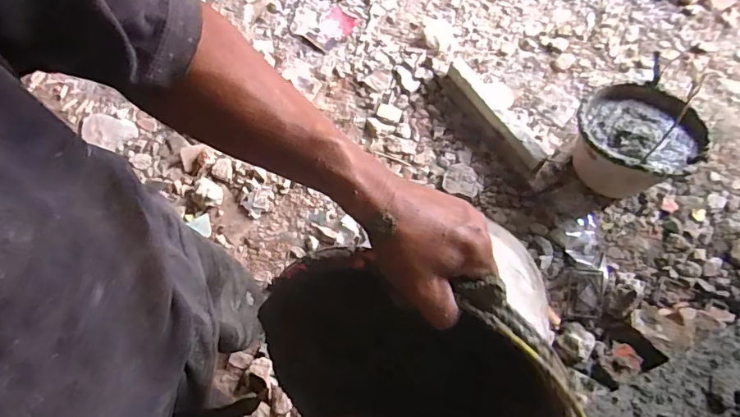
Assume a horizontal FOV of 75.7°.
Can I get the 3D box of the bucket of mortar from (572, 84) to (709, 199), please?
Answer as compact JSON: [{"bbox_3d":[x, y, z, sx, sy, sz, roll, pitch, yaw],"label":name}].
[{"bbox_3d":[0.623,-0.150,1.176,0.262,0.228,0.240,0,69,-1],"label":"bucket of mortar"}]

